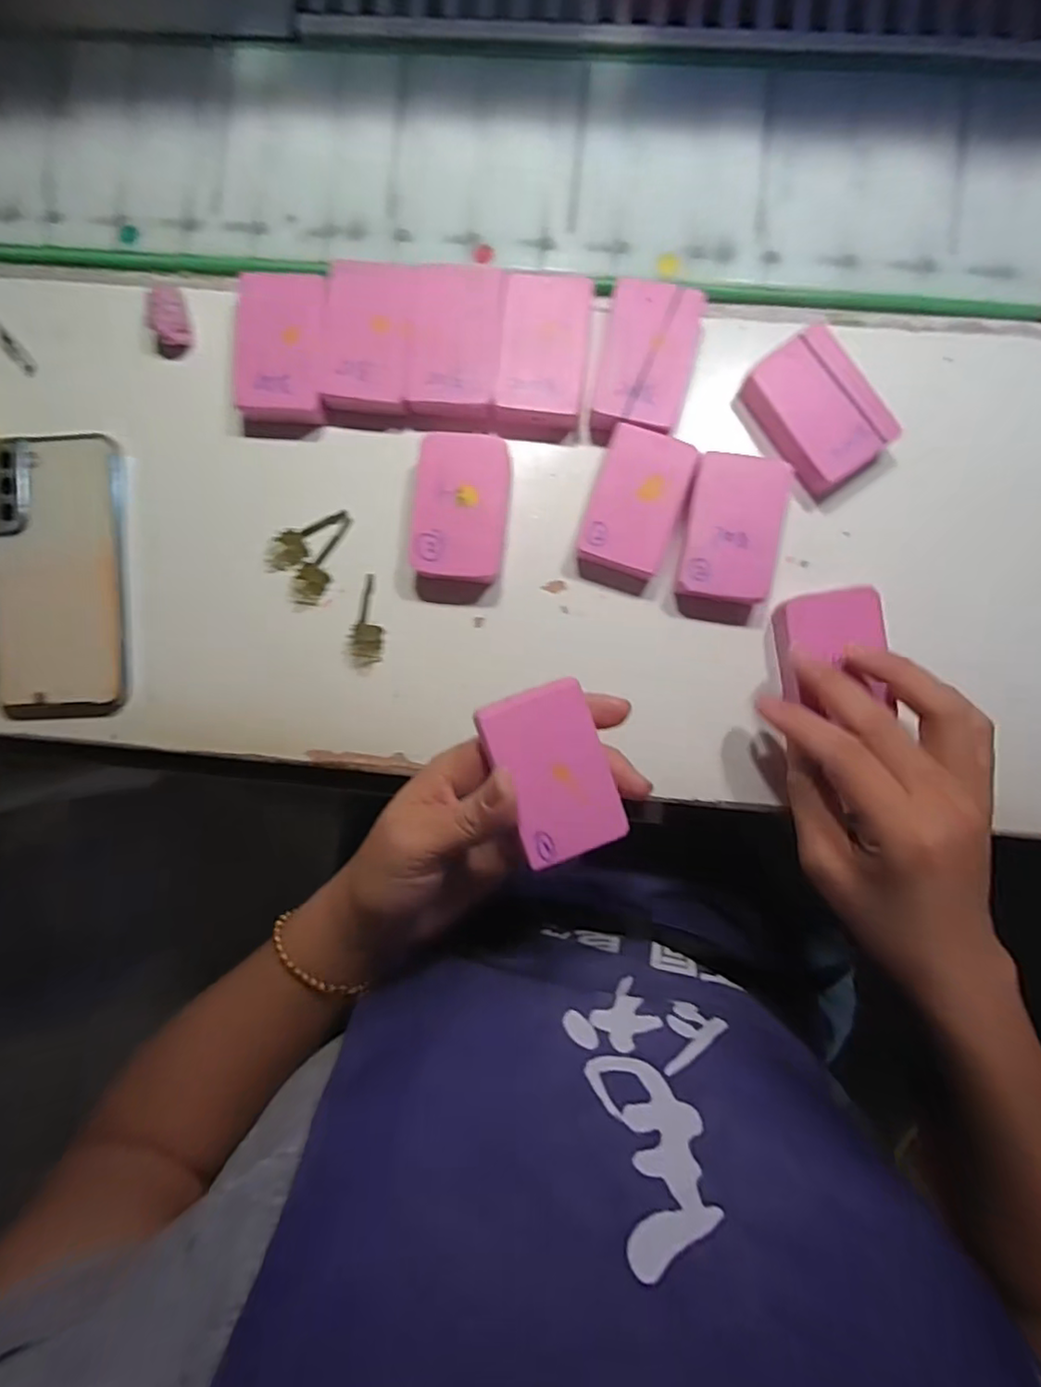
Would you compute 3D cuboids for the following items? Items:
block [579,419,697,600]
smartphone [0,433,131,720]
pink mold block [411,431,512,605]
[{"bbox_3d":[0.058,-0.093,0.321,0.044,0.019,0.076,17,91,2],"label":"block"},{"bbox_3d":[-0.254,-0.064,0.342,0.075,0.009,0.151,-1,90,2],"label":"smartphone"},{"bbox_3d":[-0.030,-0.090,0.324,0.046,0.023,0.082,5,90,2],"label":"pink mold block"}]

